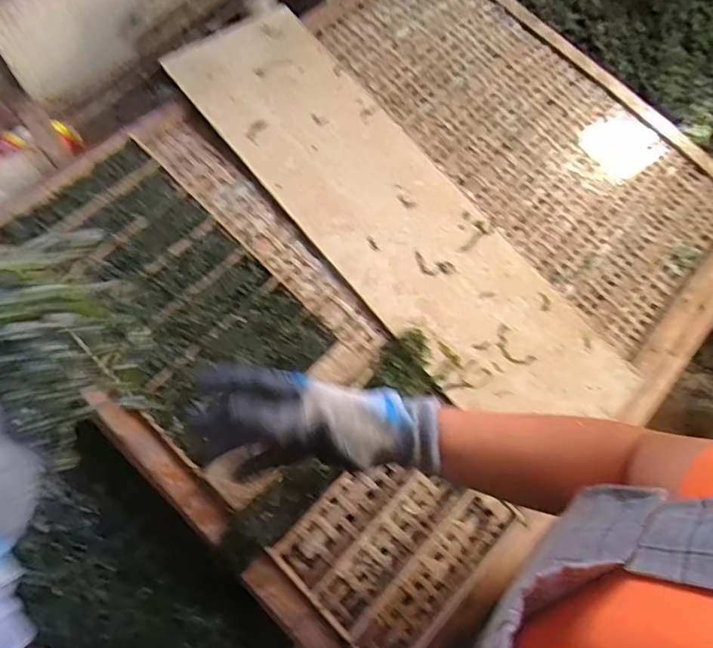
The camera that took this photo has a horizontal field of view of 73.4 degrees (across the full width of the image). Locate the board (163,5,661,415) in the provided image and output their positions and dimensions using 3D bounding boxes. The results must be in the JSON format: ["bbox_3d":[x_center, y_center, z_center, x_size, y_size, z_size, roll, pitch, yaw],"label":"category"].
[{"bbox_3d":[0.057,-0.157,0.695,0.247,0.015,0.777,-37,81,-19],"label":"board"}]

